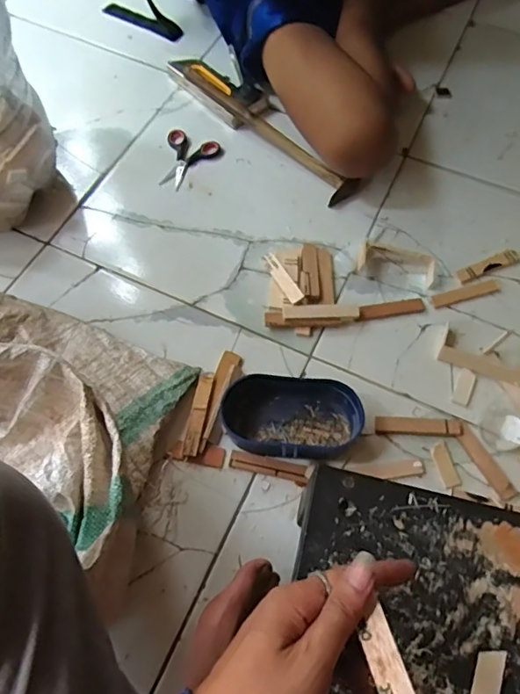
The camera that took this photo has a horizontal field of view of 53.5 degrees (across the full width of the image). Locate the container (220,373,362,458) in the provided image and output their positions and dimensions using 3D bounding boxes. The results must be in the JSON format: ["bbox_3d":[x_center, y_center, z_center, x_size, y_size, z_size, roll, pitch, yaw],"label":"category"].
[{"bbox_3d":[0.036,0.079,0.597,0.159,0.043,0.109,0,63,-3],"label":"container"}]

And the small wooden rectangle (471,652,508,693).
[{"bbox_3d":[0.169,0.252,0.384,0.019,0.004,0.050,23,65,9],"label":"small wooden rectangle"}]

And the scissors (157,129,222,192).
[{"bbox_3d":[-0.123,-0.293,0.814,0.087,0.013,0.113,24,65,9],"label":"scissors"}]

